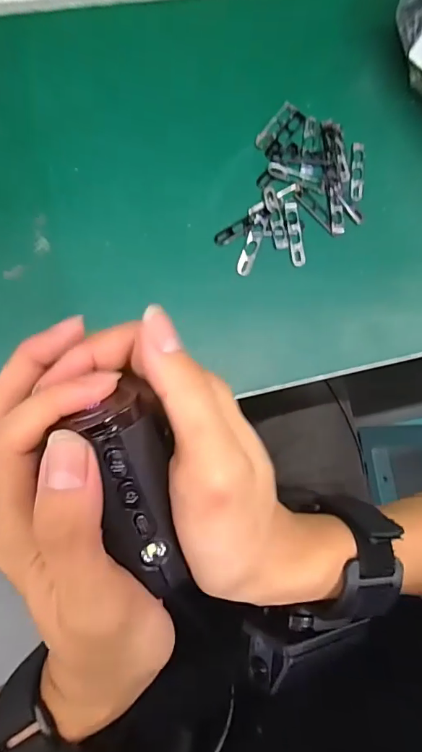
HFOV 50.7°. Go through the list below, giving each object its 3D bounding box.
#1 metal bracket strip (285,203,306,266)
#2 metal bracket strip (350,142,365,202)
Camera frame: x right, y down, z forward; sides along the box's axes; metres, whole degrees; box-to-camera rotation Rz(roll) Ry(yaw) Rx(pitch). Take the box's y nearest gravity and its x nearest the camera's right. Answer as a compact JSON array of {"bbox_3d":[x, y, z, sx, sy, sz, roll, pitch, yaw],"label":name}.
[{"bbox_3d":[0.060,-0.101,0.314,0.010,0.004,0.046,-6,85,-8],"label":"metal bracket strip"},{"bbox_3d":[0.108,-0.150,0.327,0.010,0.004,0.045,6,83,-7],"label":"metal bracket strip"}]

